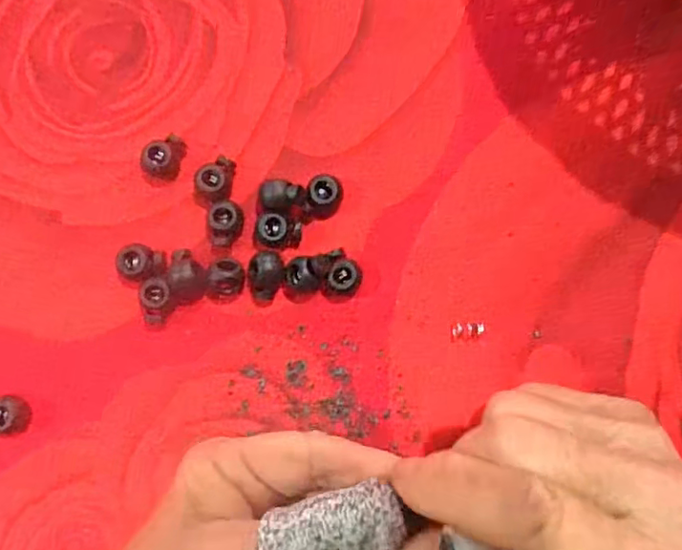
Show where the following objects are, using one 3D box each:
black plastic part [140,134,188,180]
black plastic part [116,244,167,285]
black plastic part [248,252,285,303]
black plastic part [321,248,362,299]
[{"bbox_3d":[-0.074,-0.050,0.240,0.013,0.012,0.018,20,85,0],"label":"black plastic part"},{"bbox_3d":[-0.082,-0.004,0.237,0.019,0.009,0.015,8,86,-1],"label":"black plastic part"},{"bbox_3d":[-0.031,0.000,0.238,0.014,0.013,0.020,9,86,-1],"label":"black plastic part"},{"bbox_3d":[0.001,0.000,0.236,0.015,0.011,0.019,18,85,0],"label":"black plastic part"}]

